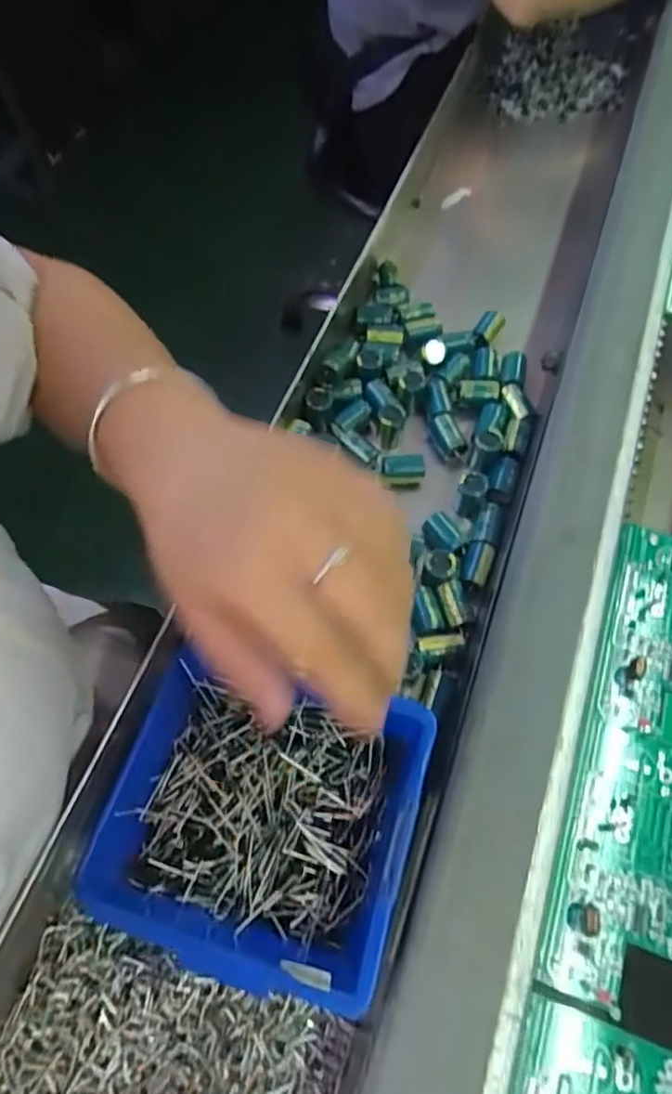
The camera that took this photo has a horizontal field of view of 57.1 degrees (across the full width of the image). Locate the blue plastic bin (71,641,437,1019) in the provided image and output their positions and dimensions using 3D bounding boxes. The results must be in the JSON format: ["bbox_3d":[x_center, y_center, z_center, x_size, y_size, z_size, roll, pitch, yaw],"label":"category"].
[{"bbox_3d":[-0.035,0.120,0.282,0.135,0.052,0.120,12,63,10],"label":"blue plastic bin"}]

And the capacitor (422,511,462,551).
[{"bbox_3d":[0.066,-0.009,0.380,0.013,0.010,0.025,-29,64,-11],"label":"capacitor"}]

